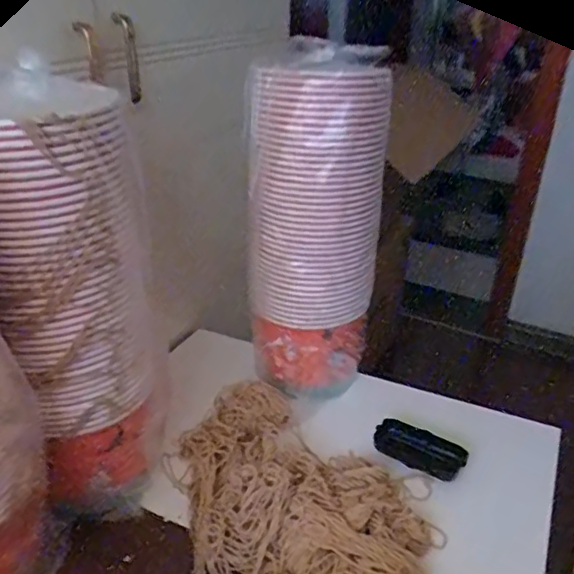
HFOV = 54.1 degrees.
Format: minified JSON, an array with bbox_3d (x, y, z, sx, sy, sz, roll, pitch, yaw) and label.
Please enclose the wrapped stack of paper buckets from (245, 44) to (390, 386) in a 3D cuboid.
[{"bbox_3d":[0.041,-0.069,0.709,0.152,0.418,0.125,8,30,11],"label":"wrapped stack of paper buckets"}]

